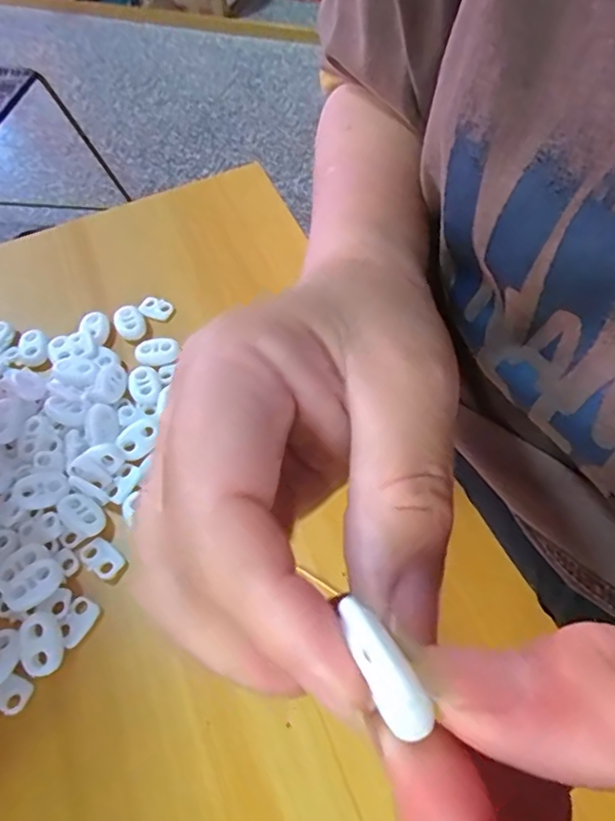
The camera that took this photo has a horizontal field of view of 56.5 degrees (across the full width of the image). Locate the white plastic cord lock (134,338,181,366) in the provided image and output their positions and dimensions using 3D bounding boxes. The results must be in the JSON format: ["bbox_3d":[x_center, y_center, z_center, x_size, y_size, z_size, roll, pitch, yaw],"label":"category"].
[{"bbox_3d":[-0.076,-0.029,0.290,0.022,0.007,0.014,-18,57,-7],"label":"white plastic cord lock"}]

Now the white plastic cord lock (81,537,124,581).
[{"bbox_3d":[-0.085,0.060,0.235,0.019,0.004,0.012,33,65,23],"label":"white plastic cord lock"}]

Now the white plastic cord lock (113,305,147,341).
[{"bbox_3d":[-0.094,-0.046,0.302,0.015,0.005,0.021,-25,58,-11],"label":"white plastic cord lock"}]

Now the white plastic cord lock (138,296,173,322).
[{"bbox_3d":[-0.082,-0.055,0.311,0.017,0.005,0.011,24,62,19],"label":"white plastic cord lock"}]

